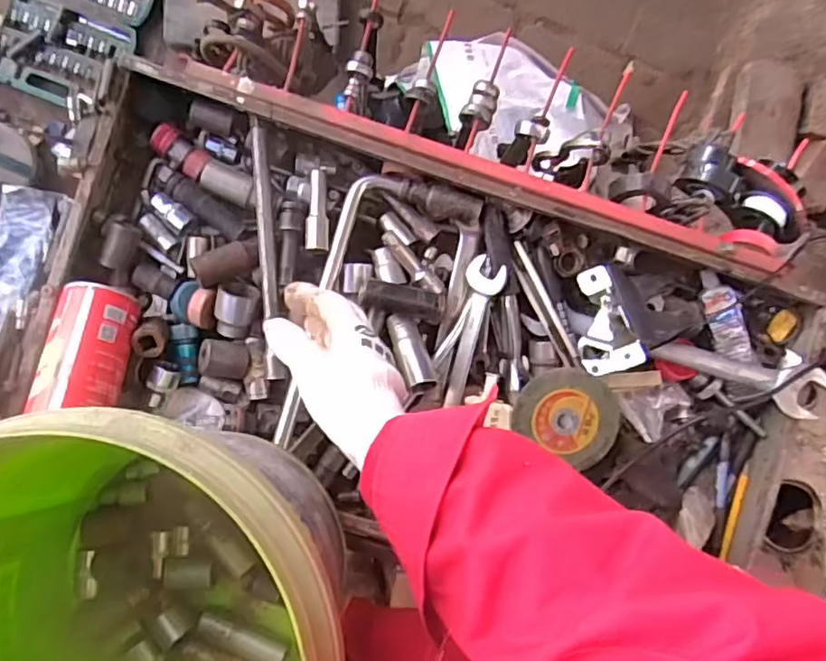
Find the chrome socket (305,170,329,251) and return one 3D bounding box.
[{"bbox_3d":[-0.088,-0.111,0.584,0.021,0.017,0.077,-1,91,-5],"label":"chrome socket"}]

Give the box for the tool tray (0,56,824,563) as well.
[{"bbox_3d":[0.031,-0.023,0.590,0.704,0.072,0.339,12,90,-5],"label":"tool tray"}]

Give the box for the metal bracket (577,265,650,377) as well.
[{"bbox_3d":[0.189,-0.009,0.619,0.035,0.064,0.105,3,65,-39],"label":"metal bracket"}]

